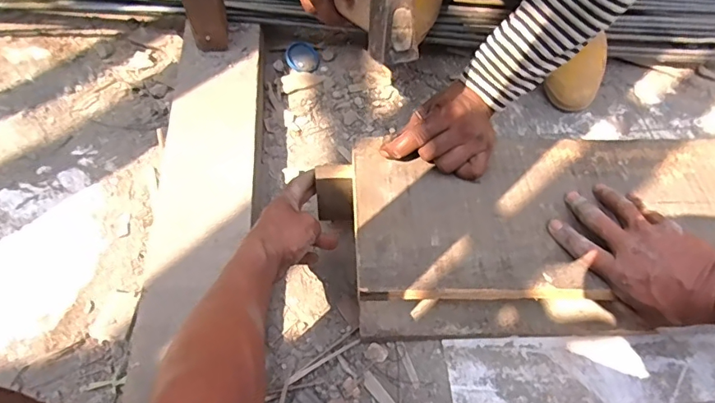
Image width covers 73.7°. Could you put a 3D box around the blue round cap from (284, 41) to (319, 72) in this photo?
[{"bbox_3d":[-0.094,-0.245,0.809,0.055,0.013,0.064,-3,60,-5],"label":"blue round cap"}]

